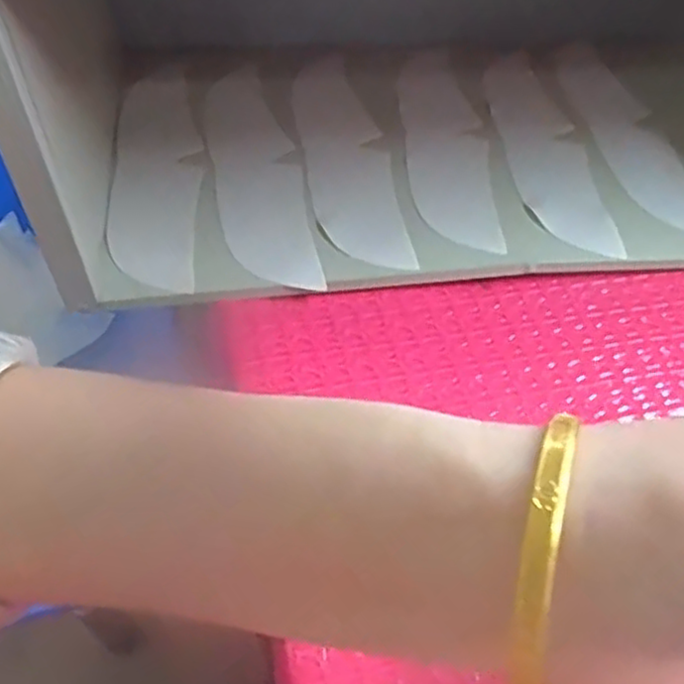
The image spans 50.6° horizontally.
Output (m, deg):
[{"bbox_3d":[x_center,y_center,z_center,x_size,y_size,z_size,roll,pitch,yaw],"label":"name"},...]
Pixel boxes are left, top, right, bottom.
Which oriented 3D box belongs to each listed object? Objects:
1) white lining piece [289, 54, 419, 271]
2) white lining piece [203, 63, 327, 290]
[{"bbox_3d":[0.002,-0.143,0.548,0.060,0.005,0.247,-10,52,-4],"label":"white lining piece"},{"bbox_3d":[-0.065,-0.130,0.533,0.060,0.008,0.245,-9,52,-11],"label":"white lining piece"}]

